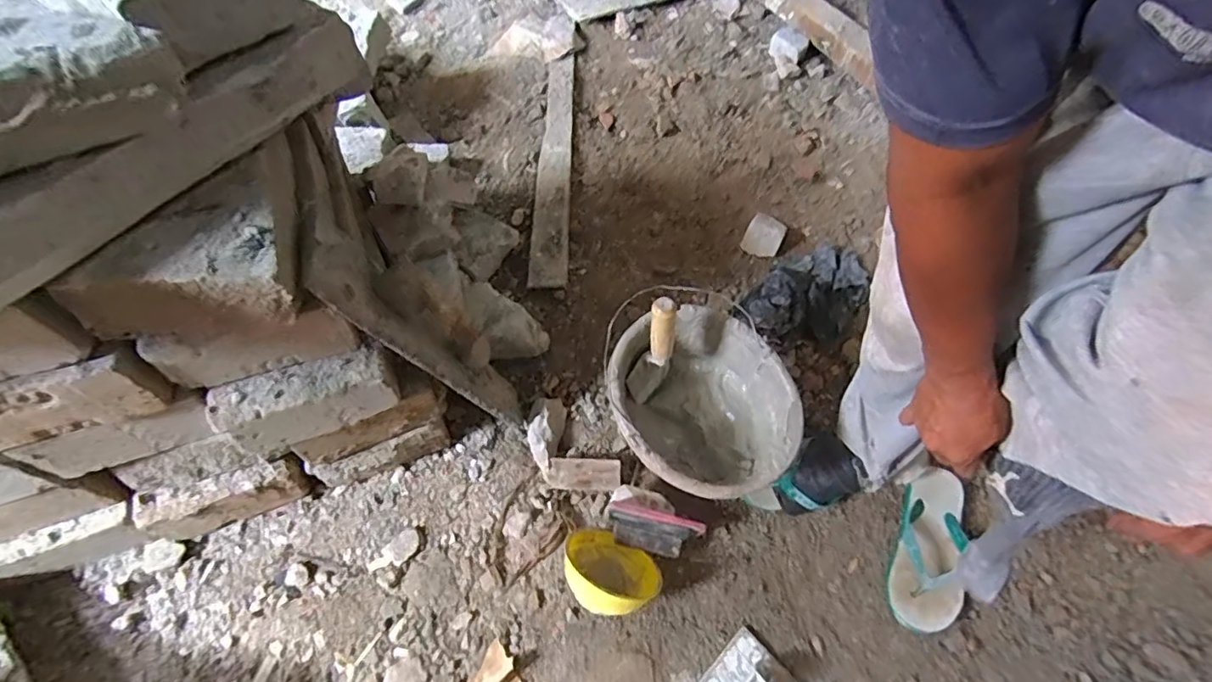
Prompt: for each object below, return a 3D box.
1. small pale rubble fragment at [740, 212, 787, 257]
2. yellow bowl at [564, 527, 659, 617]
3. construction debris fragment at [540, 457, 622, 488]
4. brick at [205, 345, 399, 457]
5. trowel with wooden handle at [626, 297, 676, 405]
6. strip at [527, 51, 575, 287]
[{"bbox_3d":[0.337,-0.223,1.205,0.078,0.053,0.086,28,63,12],"label":"small pale rubble fragment"},{"bbox_3d":[0.001,0.335,0.817,0.134,0.060,0.126,18,22,22],"label":"yellow bowl"},{"bbox_3d":[-0.038,0.219,0.929,0.121,0.025,0.046,2,60,-2],"label":"construction debris fragment"},{"bbox_3d":[-0.372,0.076,0.722,0.205,0.094,0.057,-18,62,-11],"label":"brick"},{"bbox_3d":[0.072,0.019,0.850,0.058,0.232,0.068,17,61,8],"label":"trowel with wooden handle"},{"bbox_3d":[-0.117,-0.426,1.312,0.073,0.022,0.754,1,60,-2],"label":"strip"}]

